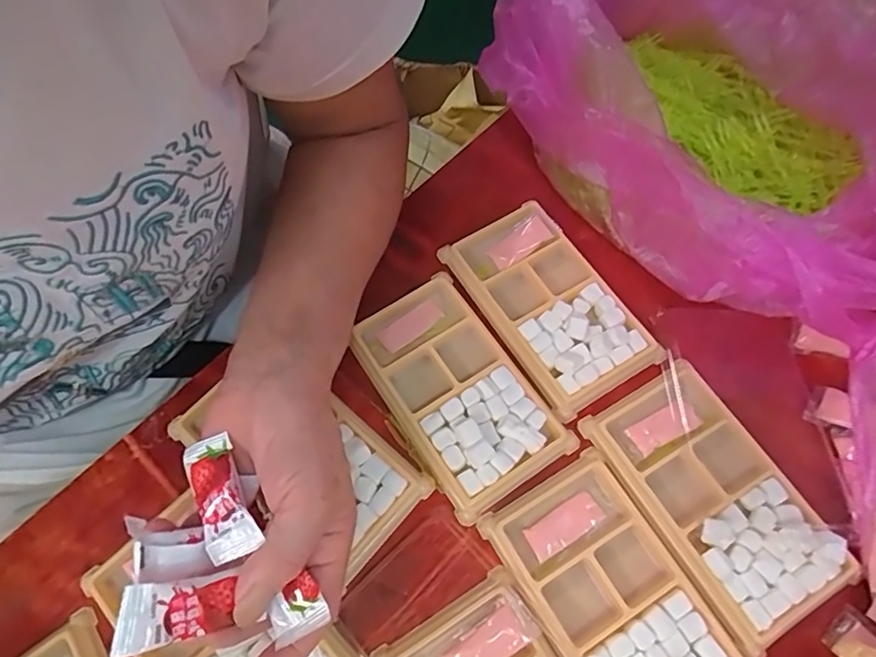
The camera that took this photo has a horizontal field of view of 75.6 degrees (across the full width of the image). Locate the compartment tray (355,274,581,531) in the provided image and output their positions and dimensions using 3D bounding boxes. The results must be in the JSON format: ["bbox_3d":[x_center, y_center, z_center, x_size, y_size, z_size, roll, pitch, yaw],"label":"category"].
[{"bbox_3d":[0.009,0.031,0.332,0.077,0.012,0.136,-31,68,-14],"label":"compartment tray"}]

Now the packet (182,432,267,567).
[{"bbox_3d":[-0.099,0.075,0.254,0.022,0.010,0.056,-25,65,-11],"label":"packet"}]

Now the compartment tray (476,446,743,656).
[{"bbox_3d":[0.088,0.137,0.283,0.078,0.022,0.132,-27,67,-12],"label":"compartment tray"}]

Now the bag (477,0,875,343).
[{"bbox_3d":[0.168,-0.142,0.356,0.167,0.107,0.318,-34,69,-15],"label":"bag"}]

